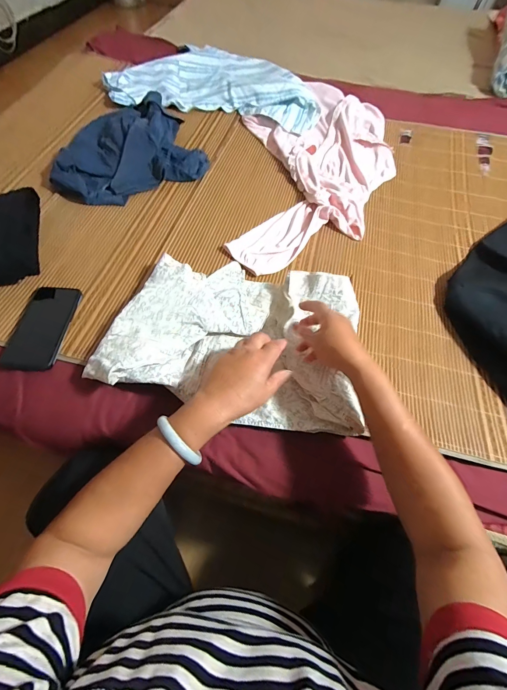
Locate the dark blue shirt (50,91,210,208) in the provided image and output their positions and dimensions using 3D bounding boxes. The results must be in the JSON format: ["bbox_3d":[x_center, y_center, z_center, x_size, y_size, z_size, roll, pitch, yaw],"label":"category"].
[{"bbox_3d":[-0.305,-0.469,0.744,0.348,0.059,0.281,-22,64,-14],"label":"dark blue shirt"}]

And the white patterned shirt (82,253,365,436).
[{"bbox_3d":[-0.022,-0.022,0.518,0.391,0.052,0.276,13,61,4],"label":"white patterned shirt"}]

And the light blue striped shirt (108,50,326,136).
[{"bbox_3d":[-0.094,-0.794,0.945,0.585,0.053,0.378,10,61,2],"label":"light blue striped shirt"}]

